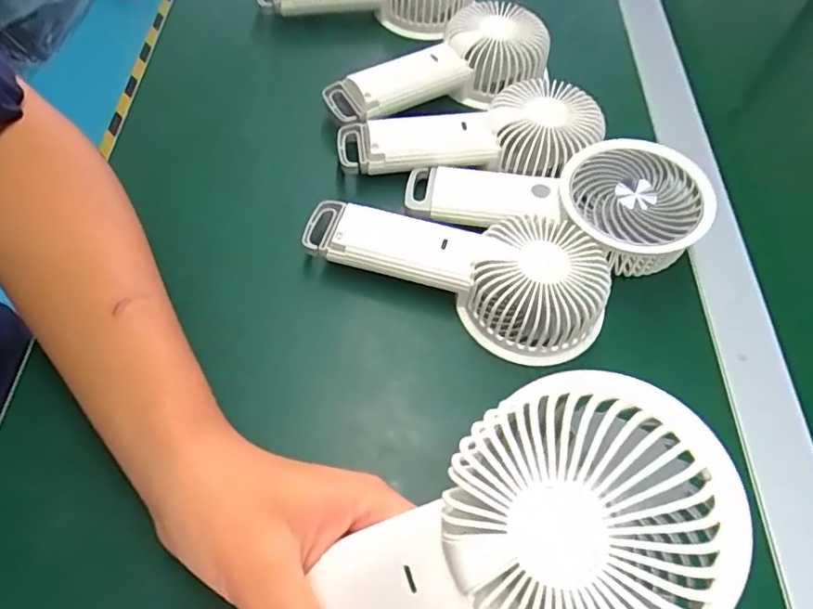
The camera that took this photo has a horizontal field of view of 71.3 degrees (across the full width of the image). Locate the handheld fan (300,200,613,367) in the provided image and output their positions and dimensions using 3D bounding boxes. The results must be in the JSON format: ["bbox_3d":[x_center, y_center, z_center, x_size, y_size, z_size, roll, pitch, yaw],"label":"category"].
[{"bbox_3d":[0.031,-0.032,0.339,0.175,0.039,0.079,25,61,12],"label":"handheld fan"}]

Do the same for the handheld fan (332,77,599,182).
[{"bbox_3d":[0.042,-0.123,0.393,0.172,0.037,0.079,1,59,-2],"label":"handheld fan"}]

